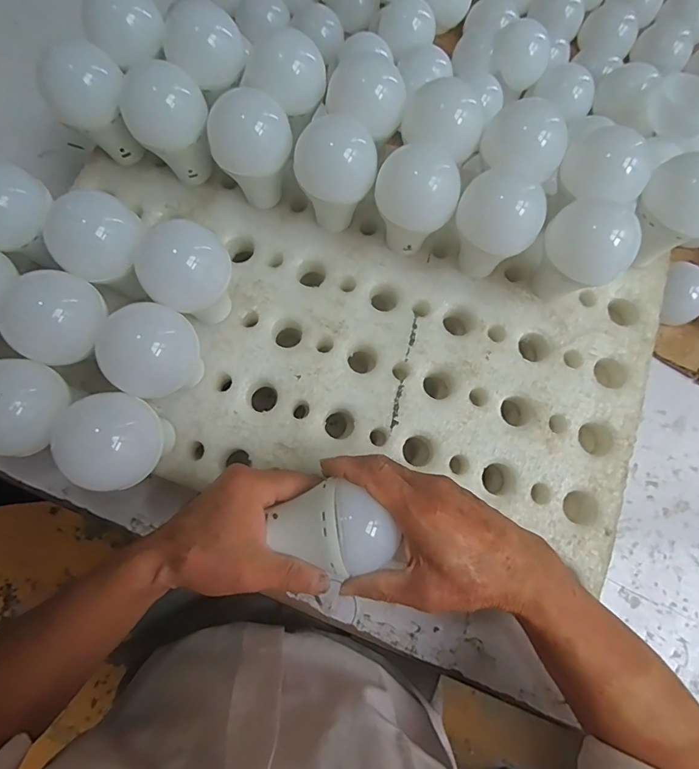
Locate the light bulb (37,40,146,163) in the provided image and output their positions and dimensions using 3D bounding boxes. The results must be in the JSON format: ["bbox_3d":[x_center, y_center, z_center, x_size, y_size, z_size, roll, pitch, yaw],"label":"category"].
[{"bbox_3d":[-0.213,-0.232,0.392,0.062,0.093,0.059,-29,79,-8],"label":"light bulb"}]

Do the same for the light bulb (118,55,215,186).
[{"bbox_3d":[-0.153,-0.223,0.391,0.063,0.092,0.069,-24,79,-7],"label":"light bulb"}]

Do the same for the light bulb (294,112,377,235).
[{"bbox_3d":[-0.012,-0.166,0.385,0.064,0.094,0.067,0,77,-2],"label":"light bulb"}]

